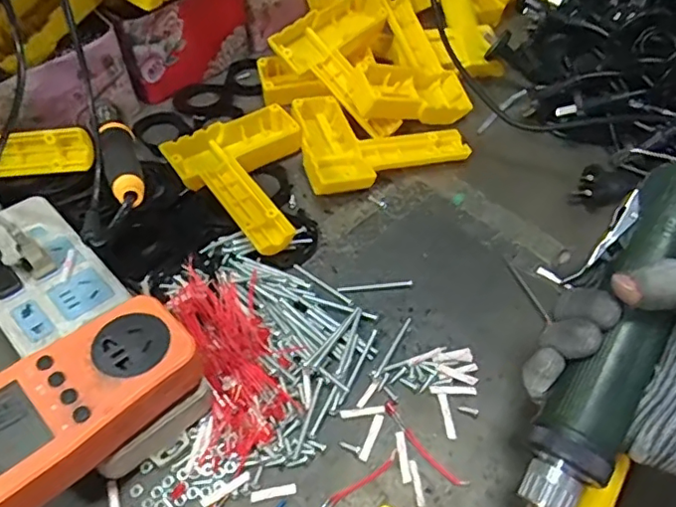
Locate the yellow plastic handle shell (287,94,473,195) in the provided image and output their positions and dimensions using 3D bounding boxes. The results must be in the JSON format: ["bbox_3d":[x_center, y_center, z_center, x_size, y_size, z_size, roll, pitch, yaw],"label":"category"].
[{"bbox_3d":[0.039,-0.103,0.515,0.144,0.028,0.116,-8,53,-8],"label":"yellow plastic handle shell"}]

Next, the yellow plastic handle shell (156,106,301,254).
[{"bbox_3d":[-0.062,-0.064,0.482,0.112,0.026,0.144,-32,60,-24],"label":"yellow plastic handle shell"}]

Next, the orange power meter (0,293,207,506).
[{"bbox_3d":[-0.141,0.077,0.310,0.070,0.029,0.127,35,59,23],"label":"orange power meter"}]

